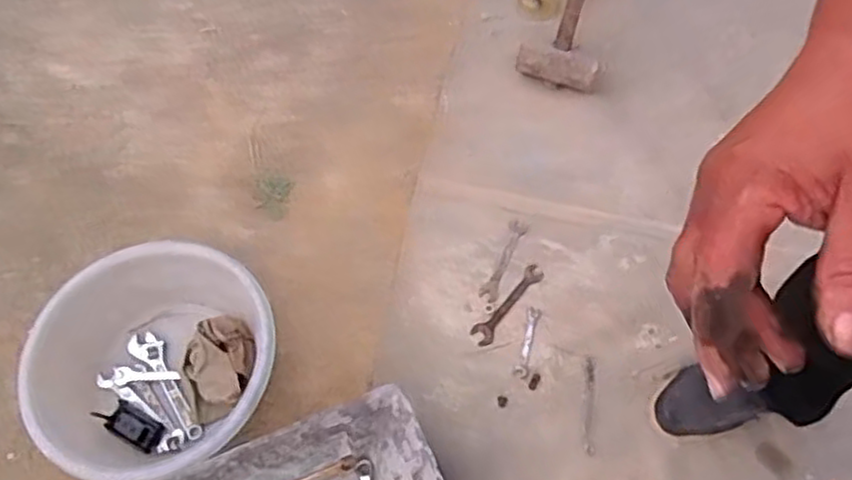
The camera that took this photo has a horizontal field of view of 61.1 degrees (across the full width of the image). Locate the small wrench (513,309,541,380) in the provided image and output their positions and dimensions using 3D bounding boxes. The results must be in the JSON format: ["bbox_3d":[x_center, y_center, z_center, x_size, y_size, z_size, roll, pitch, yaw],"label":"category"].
[{"bbox_3d":[0.153,0.156,1.091,0.021,0.011,0.109,13,61,7],"label":"small wrench"}]

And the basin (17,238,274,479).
[{"bbox_3d":[-0.378,0.180,1.025,0.326,0.113,0.321,0,60,0],"label":"basin"}]

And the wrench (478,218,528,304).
[{"bbox_3d":[0.126,0.032,1.163,0.031,0.004,0.138,21,73,12],"label":"wrench"}]

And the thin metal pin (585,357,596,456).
[{"bbox_3d":[0.239,0.239,1.051,0.014,0.006,0.142,7,60,3],"label":"thin metal pin"}]

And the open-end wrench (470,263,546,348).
[{"bbox_3d":[0.129,0.101,1.126,0.035,0.004,0.154,39,75,19],"label":"open-end wrench"}]

